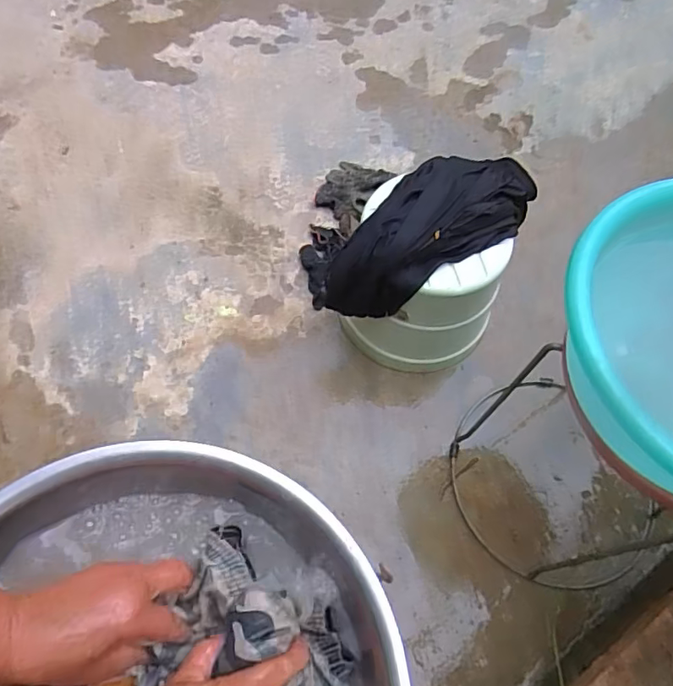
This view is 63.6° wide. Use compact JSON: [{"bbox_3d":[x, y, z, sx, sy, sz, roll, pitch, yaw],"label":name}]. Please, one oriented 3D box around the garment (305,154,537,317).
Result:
[{"bbox_3d":[0.151,-0.182,0.902,0.398,0.127,0.184,-39,70,-18],"label":"garment"}]

